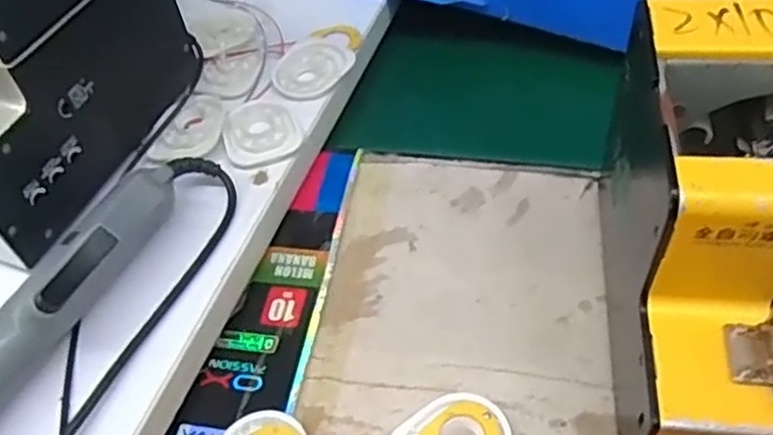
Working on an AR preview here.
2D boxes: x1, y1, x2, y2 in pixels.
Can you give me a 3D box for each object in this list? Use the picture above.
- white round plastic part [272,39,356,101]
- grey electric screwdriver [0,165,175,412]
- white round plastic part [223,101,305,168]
[{"bbox_3d":[-0.054,-0.105,0.501,0.051,0.004,0.060,32,61,28],"label":"white round plastic part"},{"bbox_3d":[-0.178,0.053,0.358,0.035,0.043,0.199,23,57,23],"label":"grey electric screwdriver"},{"bbox_3d":[-0.081,-0.055,0.459,0.048,0.006,0.049,-15,61,-11],"label":"white round plastic part"}]

